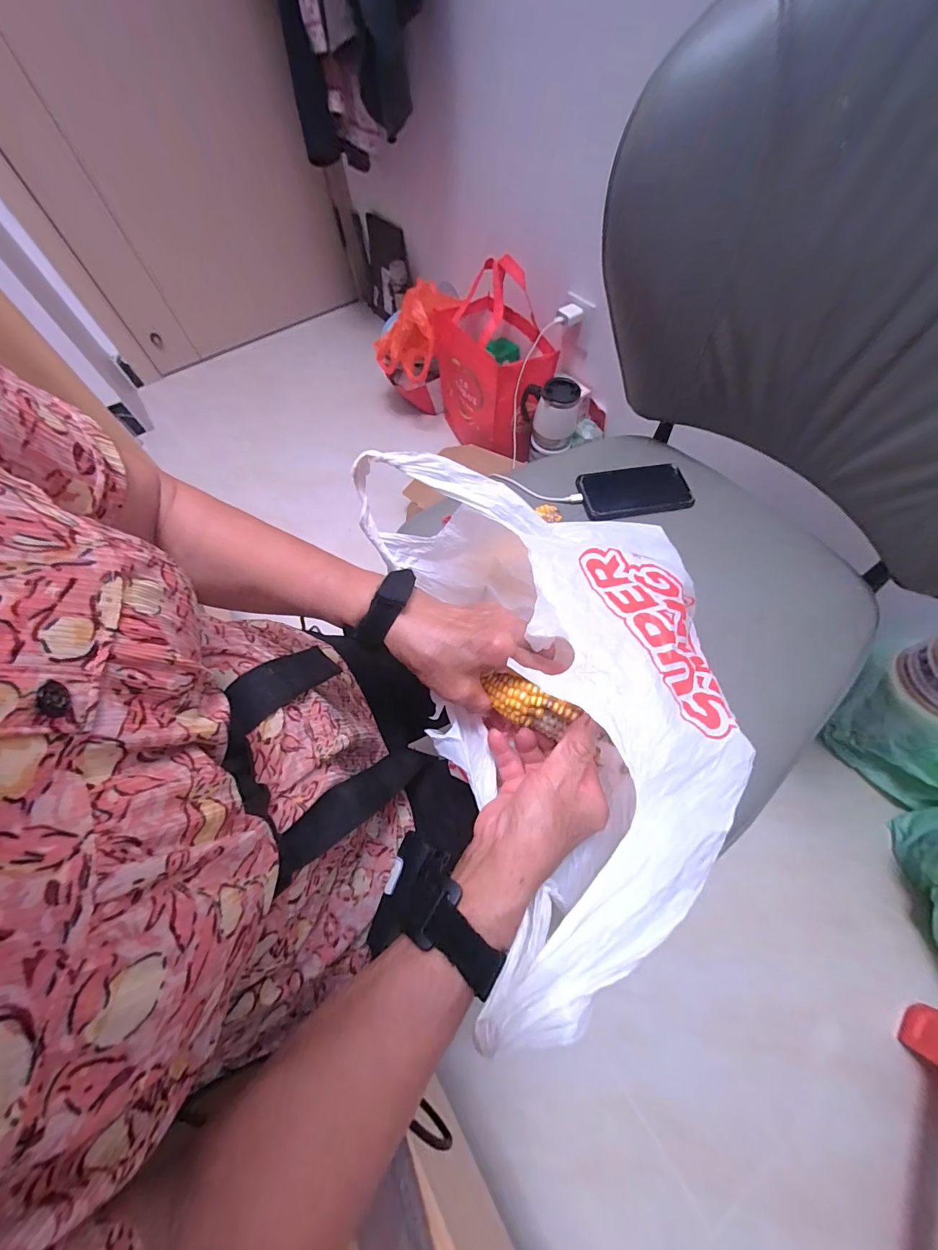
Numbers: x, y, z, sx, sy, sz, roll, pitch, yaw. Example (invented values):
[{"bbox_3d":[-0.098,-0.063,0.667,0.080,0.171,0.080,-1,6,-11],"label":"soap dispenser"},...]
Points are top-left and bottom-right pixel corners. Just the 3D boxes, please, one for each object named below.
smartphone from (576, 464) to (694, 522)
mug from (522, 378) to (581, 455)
[{"bbox_3d":[0.207,-0.167,0.513,0.136,0.011,0.075,-11,62,-4],"label":"smartphone"},{"bbox_3d":[0.191,-0.498,0.987,0.134,0.146,0.088,13,63,9],"label":"mug"}]

